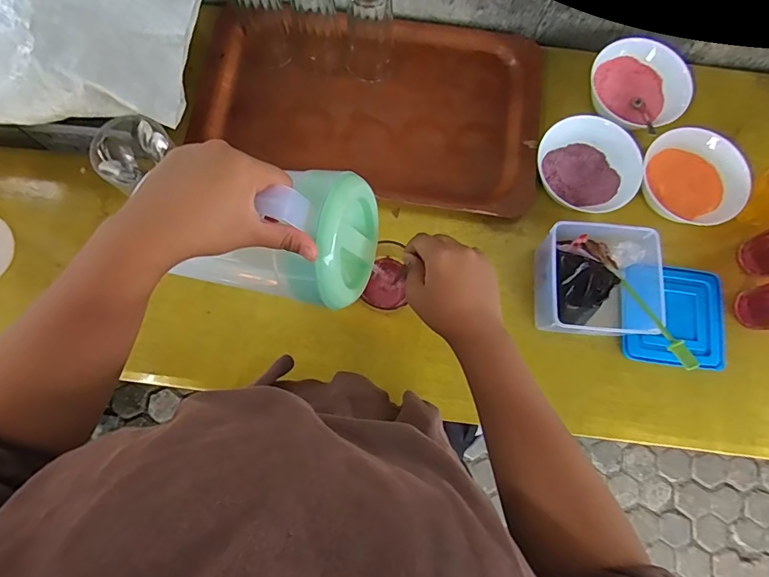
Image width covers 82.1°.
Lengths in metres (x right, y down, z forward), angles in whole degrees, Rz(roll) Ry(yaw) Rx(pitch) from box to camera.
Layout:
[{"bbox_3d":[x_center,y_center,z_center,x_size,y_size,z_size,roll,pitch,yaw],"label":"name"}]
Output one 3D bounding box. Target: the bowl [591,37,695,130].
[{"bbox_3d":[0.369,-0.298,0.646,0.113,0.051,0.133,-16,80,-4],"label":"bowl"}]

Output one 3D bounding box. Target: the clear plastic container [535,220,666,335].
[{"bbox_3d":[0.276,-0.009,0.579,0.146,0.080,0.136,3,79,0],"label":"clear plastic container"}]

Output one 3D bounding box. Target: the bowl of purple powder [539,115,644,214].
[{"bbox_3d":[0.285,-0.173,0.617,0.136,0.055,0.110,20,80,3],"label":"bowl of purple powder"}]

